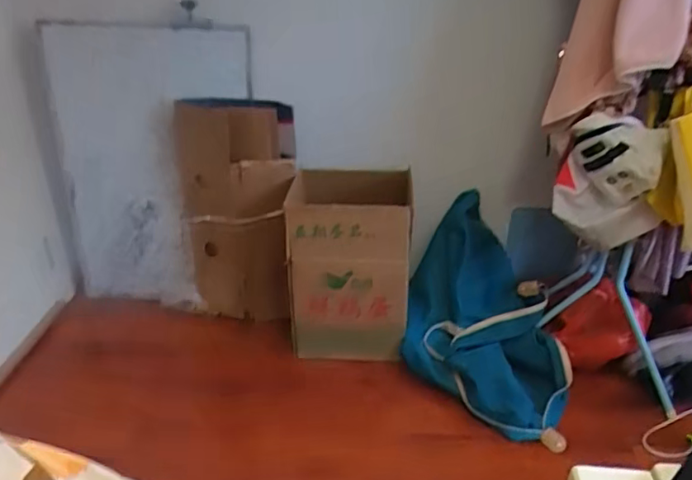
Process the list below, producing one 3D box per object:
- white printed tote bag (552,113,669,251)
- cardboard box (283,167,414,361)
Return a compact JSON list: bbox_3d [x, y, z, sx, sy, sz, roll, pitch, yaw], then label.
[{"bbox_3d":[0.607,-0.130,1.320,0.217,0.327,0.105,18,33,32],"label":"white printed tote bag"},{"bbox_3d":[0.011,0.088,1.541,0.310,0.504,0.201,2,27,5],"label":"cardboard box"}]

